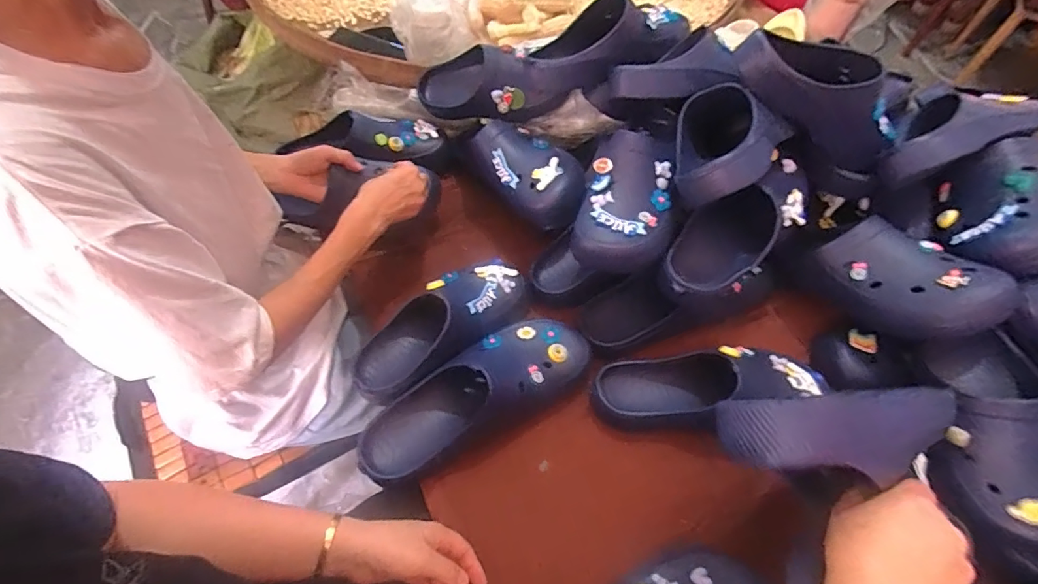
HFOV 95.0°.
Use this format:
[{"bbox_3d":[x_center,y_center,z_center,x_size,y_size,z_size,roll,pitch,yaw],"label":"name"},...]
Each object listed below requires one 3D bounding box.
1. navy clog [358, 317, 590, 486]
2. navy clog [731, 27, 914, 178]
[{"bbox_3d":[-0.057,0.126,0.594,0.297,0.099,0.111,-28,62,-18],"label":"navy clog"},{"bbox_3d":[0.386,-0.250,0.603,0.264,0.101,0.080,25,55,-21],"label":"navy clog"}]

